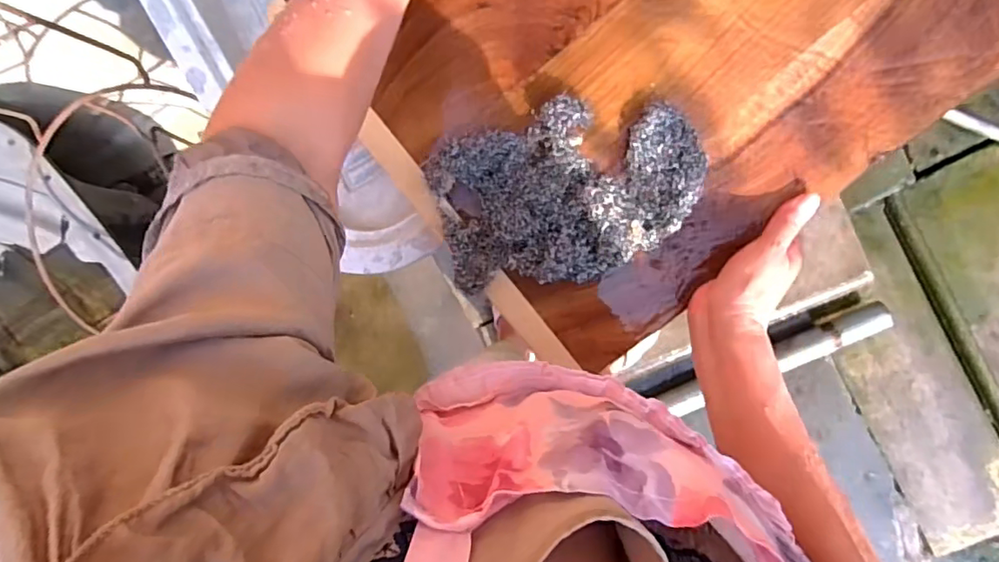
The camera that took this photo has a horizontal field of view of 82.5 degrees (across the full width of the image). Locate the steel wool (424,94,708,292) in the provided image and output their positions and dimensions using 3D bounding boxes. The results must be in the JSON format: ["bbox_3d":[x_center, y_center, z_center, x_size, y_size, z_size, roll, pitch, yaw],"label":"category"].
[{"bbox_3d":[0.053,-0.067,0.438,0.201,0.028,0.128,-13,95,7],"label":"steel wool"}]

